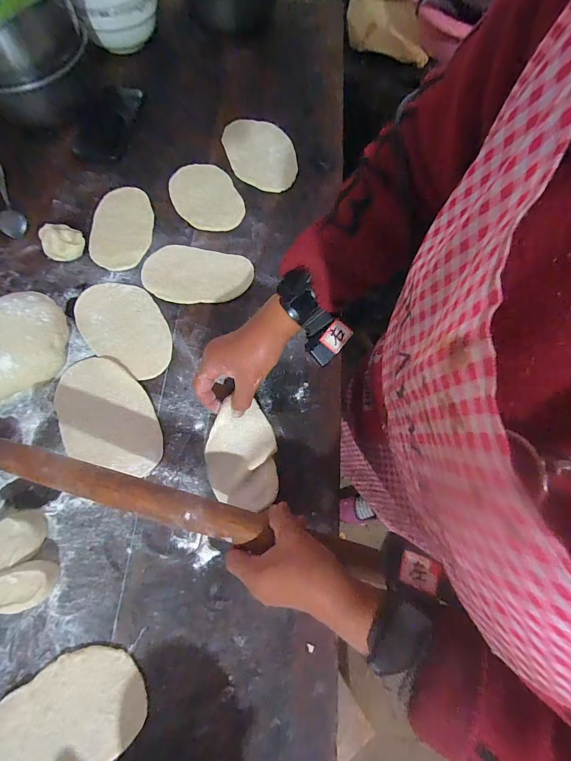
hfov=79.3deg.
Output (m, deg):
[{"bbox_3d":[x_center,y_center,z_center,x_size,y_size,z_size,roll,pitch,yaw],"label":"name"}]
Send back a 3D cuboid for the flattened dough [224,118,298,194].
[{"bbox_3d":[-0.039,-0.367,0.558,0.107,0.011,0.153,-15,72,-7],"label":"flattened dough"}]

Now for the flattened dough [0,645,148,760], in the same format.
[{"bbox_3d":[-0.210,0.320,0.314,0.156,0.004,0.095,-31,74,-12],"label":"flattened dough"}]

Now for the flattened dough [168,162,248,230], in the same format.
[{"bbox_3d":[-0.118,-0.275,0.516,0.092,0.009,0.127,-27,74,-11],"label":"flattened dough"}]

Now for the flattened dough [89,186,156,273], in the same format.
[{"bbox_3d":[-0.235,-0.224,0.497,0.081,0.010,0.141,-1,71,-3],"label":"flattened dough"}]

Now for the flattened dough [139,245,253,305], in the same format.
[{"bbox_3d":[-0.122,-0.147,0.479,0.144,0.007,0.088,8,70,1],"label":"flattened dough"}]

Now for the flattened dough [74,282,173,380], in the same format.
[{"bbox_3d":[-0.208,-0.069,0.446,0.094,0.004,0.154,-34,75,-13],"label":"flattened dough"}]

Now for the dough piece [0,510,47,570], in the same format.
[{"bbox_3d":[-0.279,0.163,0.355,0.054,0.025,0.046,-36,76,-14],"label":"dough piece"}]

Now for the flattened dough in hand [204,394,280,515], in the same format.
[{"bbox_3d":[-0.051,0.085,0.399,0.079,0.019,0.119,-2,71,-3],"label":"flattened dough in hand"}]

